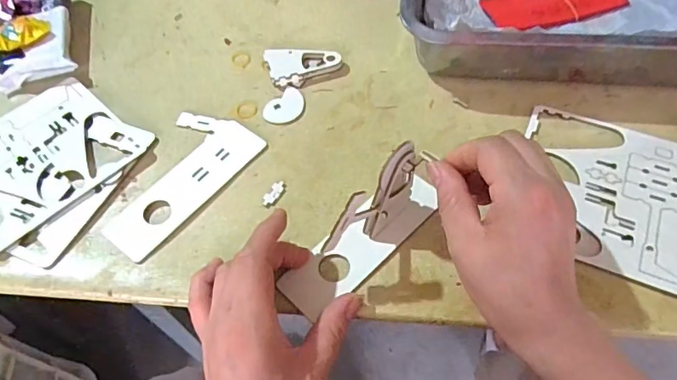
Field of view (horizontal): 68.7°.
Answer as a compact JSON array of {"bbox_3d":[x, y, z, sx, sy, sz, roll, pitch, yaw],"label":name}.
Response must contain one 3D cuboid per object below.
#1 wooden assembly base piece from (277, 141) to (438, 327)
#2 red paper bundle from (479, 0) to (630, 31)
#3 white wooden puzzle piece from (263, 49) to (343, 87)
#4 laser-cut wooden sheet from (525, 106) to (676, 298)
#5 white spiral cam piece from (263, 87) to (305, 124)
[{"bbox_3d":[0.019,0.025,0.351,0.138,0.073,0.042,-35,62,-18],"label":"wooden assembly base piece"},{"bbox_3d":[0.226,-0.194,0.512,0.146,0.009,0.054,-15,58,-6],"label":"red paper bundle"},{"bbox_3d":[-0.035,-0.121,0.484,0.074,0.013,0.042,-3,57,2],"label":"white wooden puzzle piece"},{"bbox_3d":[0.215,0.000,0.395,0.139,0.004,0.143,20,59,16],"label":"laser-cut wooden sheet"},{"bbox_3d":[-0.048,-0.078,0.461,0.043,0.004,0.034,-38,63,-19],"label":"white spiral cam piece"}]

